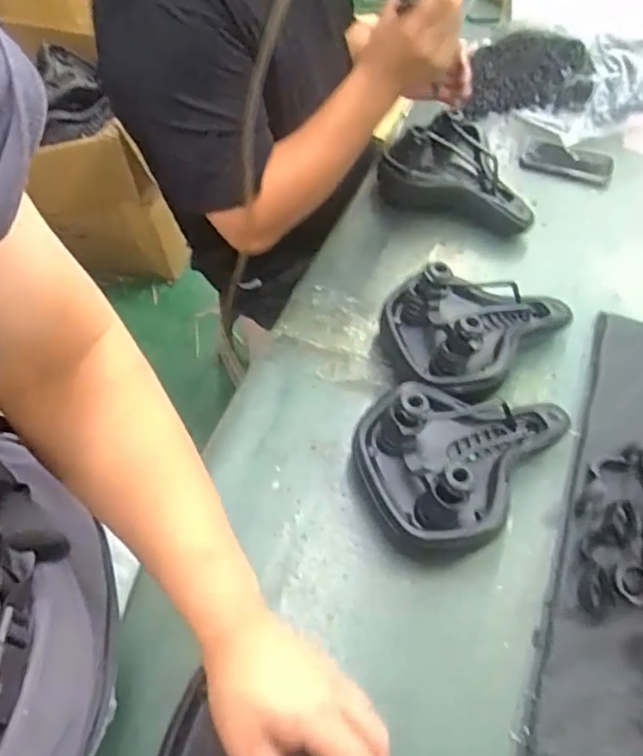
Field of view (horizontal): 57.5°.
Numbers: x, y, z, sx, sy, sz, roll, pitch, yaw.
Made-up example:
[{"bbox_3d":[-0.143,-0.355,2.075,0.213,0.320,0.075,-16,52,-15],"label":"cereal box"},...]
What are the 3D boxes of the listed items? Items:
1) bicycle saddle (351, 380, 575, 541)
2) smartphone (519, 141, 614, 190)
[{"bbox_3d":[0.172,0.072,0.627,0.242,0.101,0.173,-20,59,-15],"label":"bicycle saddle"},{"bbox_3d":[0.426,-0.370,1.014,0.146,0.015,0.084,27,60,15],"label":"smartphone"}]

